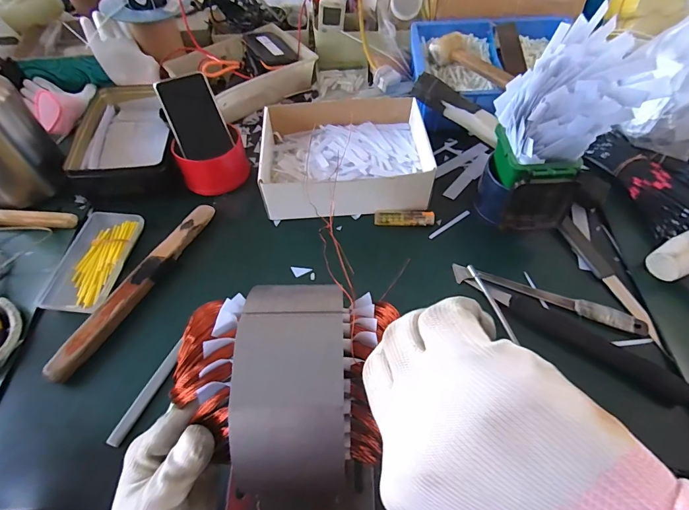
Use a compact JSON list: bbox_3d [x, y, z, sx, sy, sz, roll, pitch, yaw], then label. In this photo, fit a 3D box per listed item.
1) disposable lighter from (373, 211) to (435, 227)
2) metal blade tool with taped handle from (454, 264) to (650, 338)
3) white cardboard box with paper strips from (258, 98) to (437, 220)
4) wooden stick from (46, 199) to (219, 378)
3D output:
[{"bbox_3d":[0.087,-0.055,0.546,0.084,0.012,0.025,4,58,4],"label":"disposable lighter"},{"bbox_3d":[0.253,0.053,0.470,0.229,0.008,0.029,17,59,12],"label":"metal blade tool with taped handle"},{"bbox_3d":[0.000,-0.159,0.576,0.234,0.070,0.198,-3,57,-1],"label":"white cardboard box with paper strips"},{"bbox_3d":[-0.262,0.031,0.480,0.028,0.020,0.271,22,60,15],"label":"wooden stick"}]

